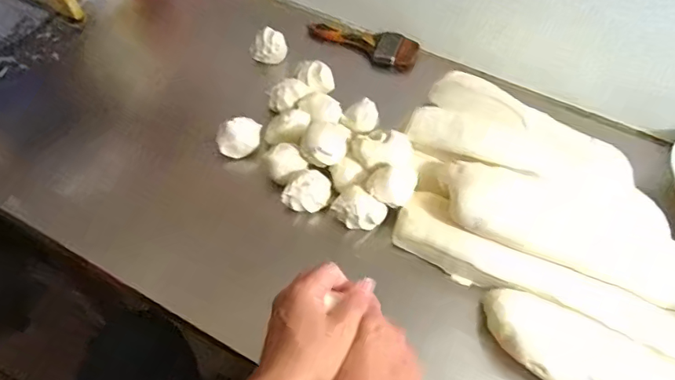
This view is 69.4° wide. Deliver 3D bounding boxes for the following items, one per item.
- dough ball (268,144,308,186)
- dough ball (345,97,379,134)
[{"bbox_3d":[-0.070,-0.036,0.665,0.045,0.036,0.039,-29,61,-22],"label":"dough ball"},{"bbox_3d":[0.036,-0.110,0.720,0.047,0.032,0.037,7,54,2],"label":"dough ball"}]

